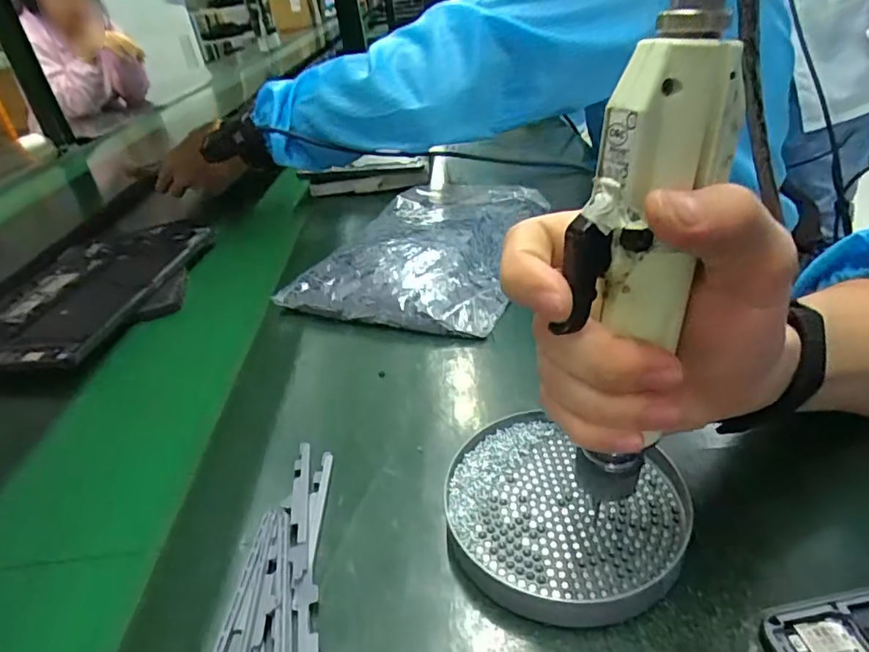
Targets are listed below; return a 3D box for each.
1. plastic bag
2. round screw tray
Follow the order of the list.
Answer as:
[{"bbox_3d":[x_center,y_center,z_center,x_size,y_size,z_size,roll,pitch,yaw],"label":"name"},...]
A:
[{"bbox_3d":[-0.002,-0.077,0.540,0.182,0.058,0.256,4,34,20],"label":"plastic bag"},{"bbox_3d":[0.060,0.092,0.272,0.110,0.024,0.104,-7,32,4],"label":"round screw tray"}]

